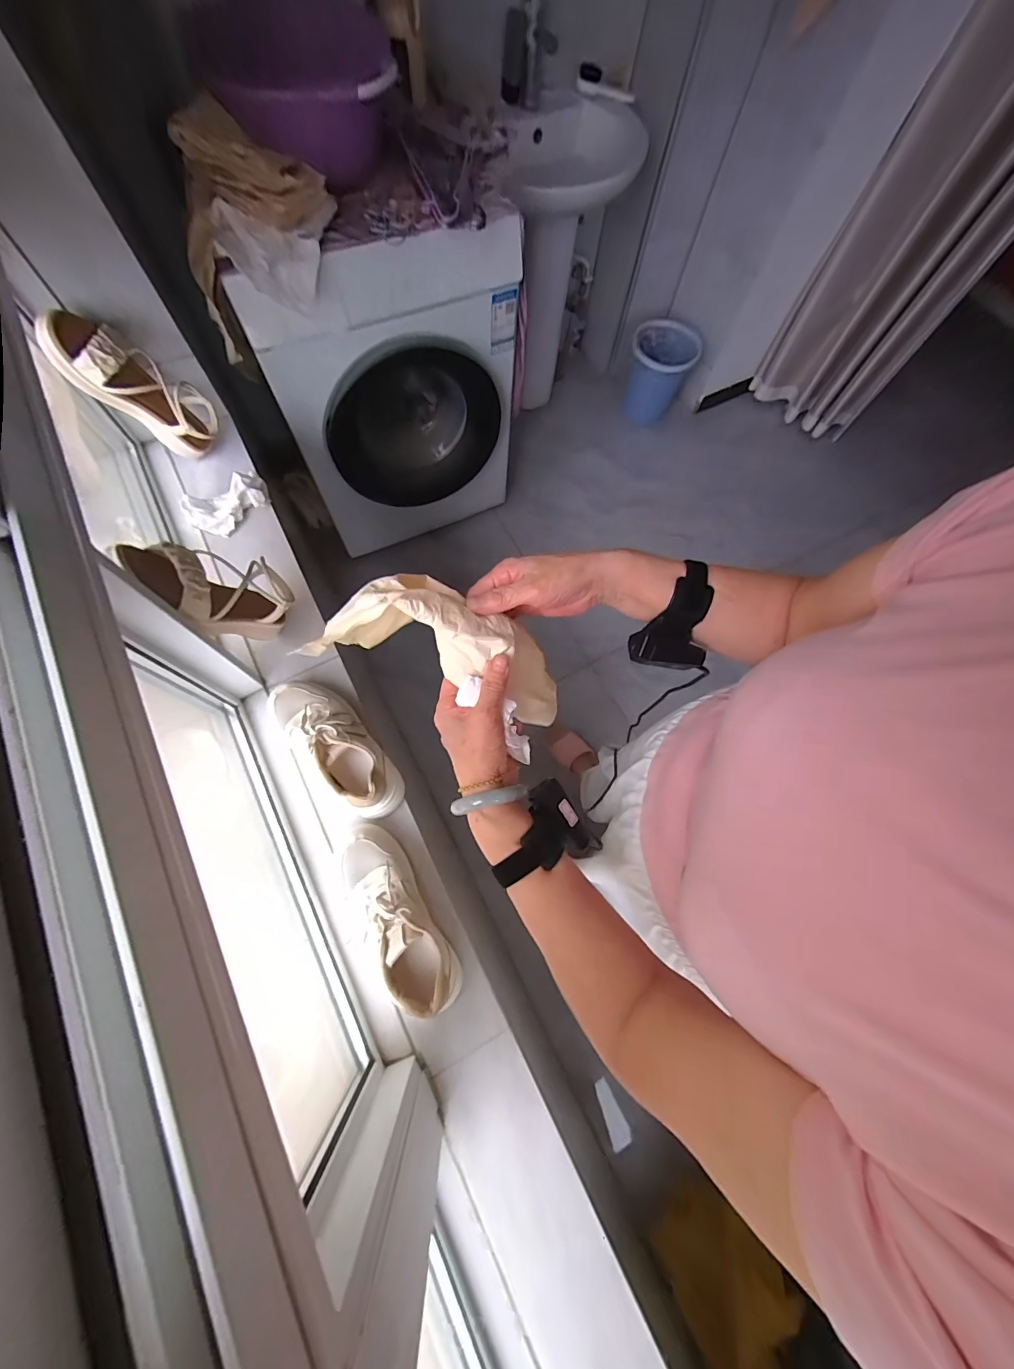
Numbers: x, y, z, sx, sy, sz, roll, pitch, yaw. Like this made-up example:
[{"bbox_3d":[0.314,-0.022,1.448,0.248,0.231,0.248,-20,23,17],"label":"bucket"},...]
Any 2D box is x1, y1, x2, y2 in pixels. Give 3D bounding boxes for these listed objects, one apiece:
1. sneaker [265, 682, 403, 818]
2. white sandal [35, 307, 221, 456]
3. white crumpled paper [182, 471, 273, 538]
[{"bbox_3d":[-0.252,0.087,0.665,0.250,0.091,0.098,42,74,13],"label":"sneaker"},{"bbox_3d":[-0.610,-0.491,0.746,0.104,0.247,0.093,-21,69,17],"label":"white sandal"},{"bbox_3d":[-0.502,-0.328,0.808,0.147,0.054,0.073,-36,74,-13],"label":"white crumpled paper"}]

